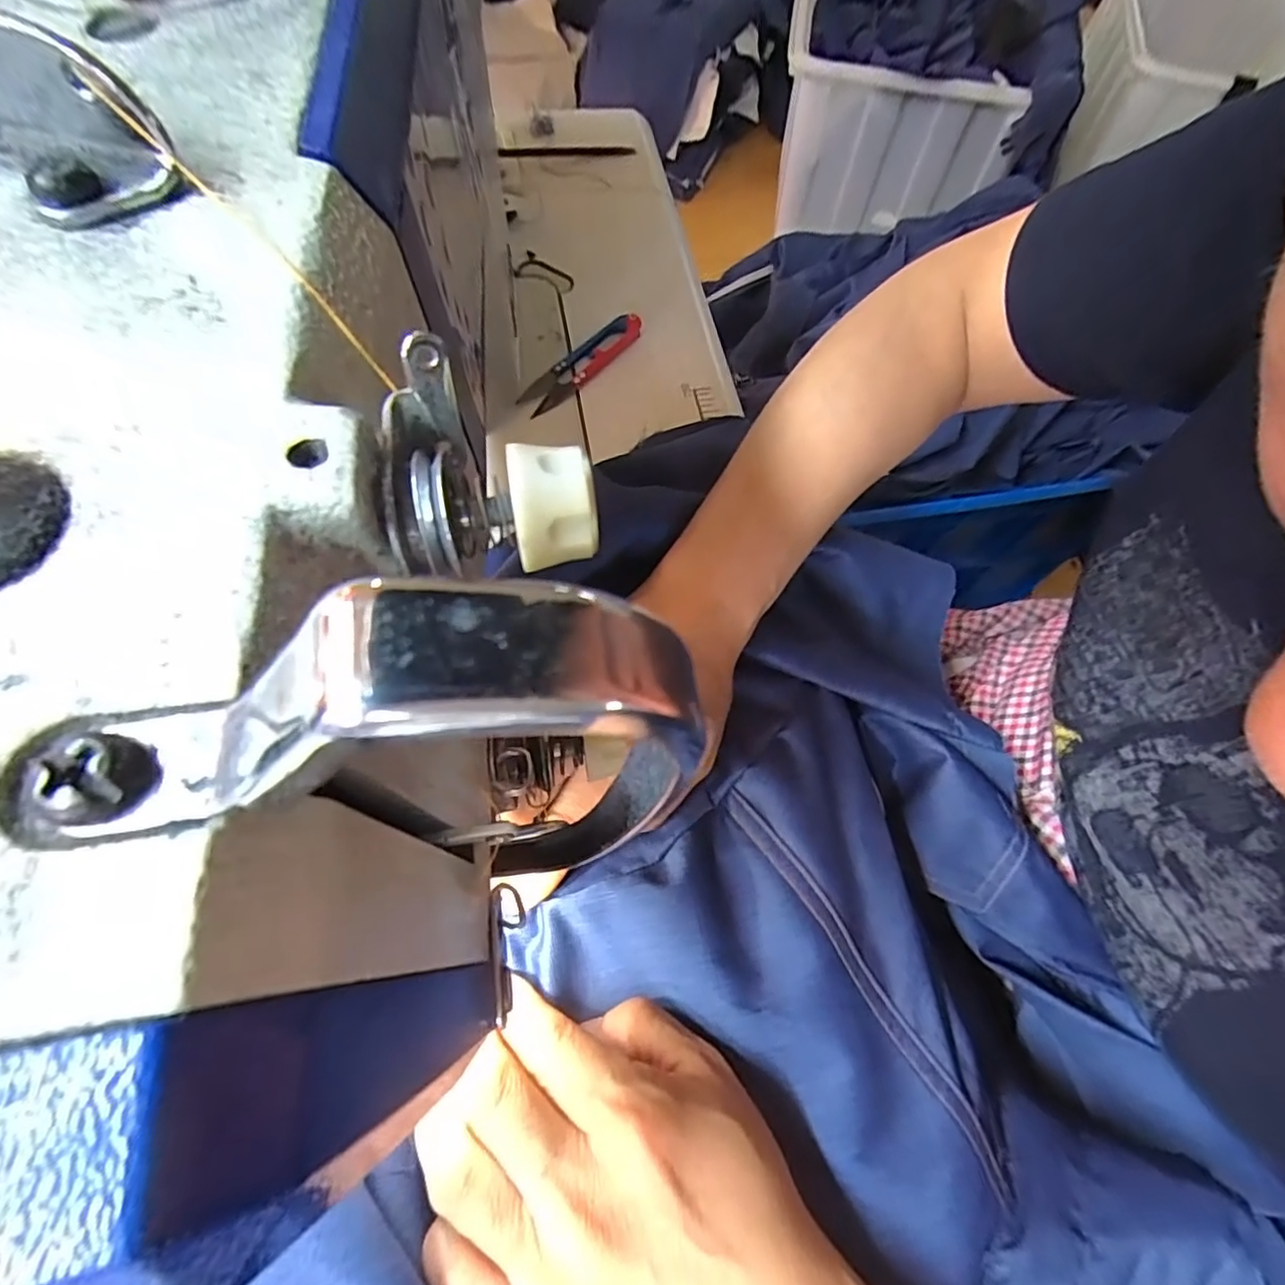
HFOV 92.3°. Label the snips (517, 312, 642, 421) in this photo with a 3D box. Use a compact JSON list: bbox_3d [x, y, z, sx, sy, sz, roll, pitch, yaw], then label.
[{"bbox_3d":[-0.038,-0.182,0.399,0.025,0.011,0.103,40,67,15],"label":"snips"}]

